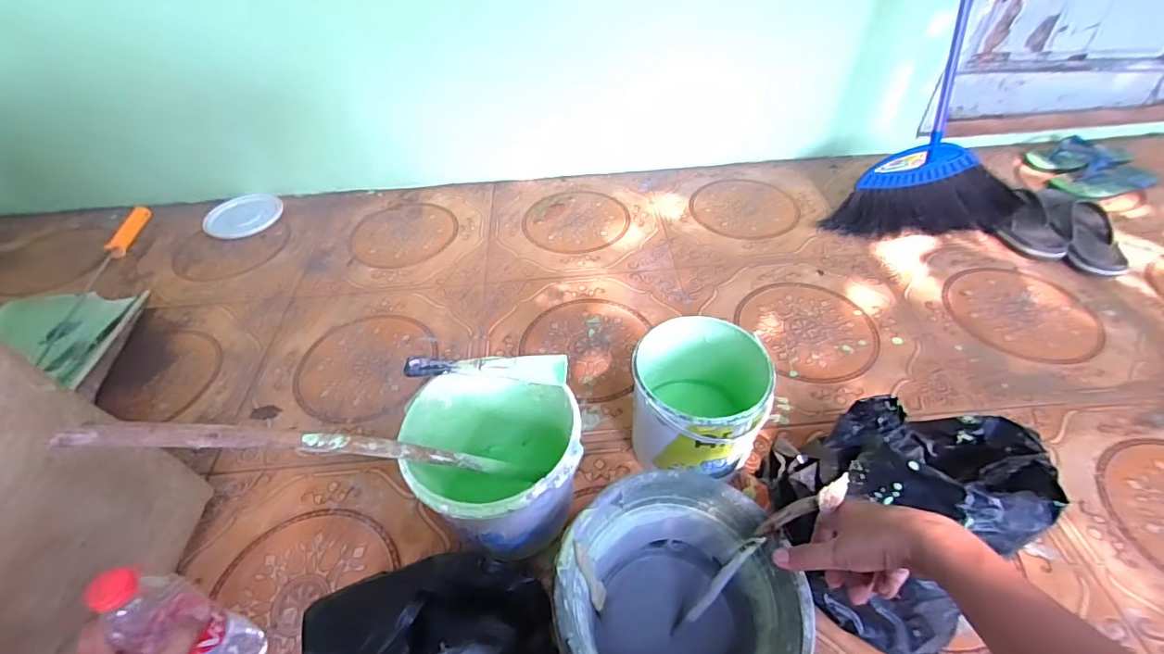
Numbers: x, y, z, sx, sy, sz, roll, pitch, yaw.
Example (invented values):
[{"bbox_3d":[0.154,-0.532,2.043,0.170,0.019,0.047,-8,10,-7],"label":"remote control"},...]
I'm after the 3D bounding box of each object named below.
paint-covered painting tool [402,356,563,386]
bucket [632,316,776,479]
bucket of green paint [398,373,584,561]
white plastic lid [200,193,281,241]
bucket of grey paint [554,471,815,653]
[{"bbox_3d":[-0.121,0.049,0.676,0.202,0.017,0.046,1,46,4],"label":"paint-covered painting tool"},{"bbox_3d":[0.162,0.115,0.754,0.178,0.182,0.174,-1,46,1],"label":"bucket"},{"bbox_3d":[-0.105,0.185,0.691,0.202,0.195,0.204,-1,46,1],"label":"bucket of green paint"},{"bbox_3d":[-0.840,-0.279,1.315,0.176,0.026,0.155,-29,51,-23],"label":"white plastic lid"},{"bbox_3d":[0.099,0.312,0.577,0.231,0.168,0.235,-1,46,1],"label":"bucket of grey paint"}]

